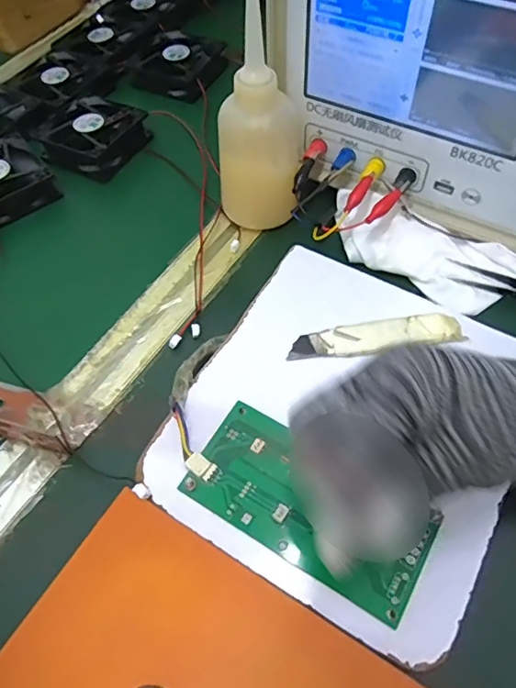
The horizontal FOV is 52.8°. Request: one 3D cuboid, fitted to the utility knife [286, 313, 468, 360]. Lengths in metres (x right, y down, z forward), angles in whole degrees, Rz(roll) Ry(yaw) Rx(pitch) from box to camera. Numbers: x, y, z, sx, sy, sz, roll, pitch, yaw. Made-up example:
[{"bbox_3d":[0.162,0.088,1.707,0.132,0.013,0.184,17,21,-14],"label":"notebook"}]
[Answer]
[{"bbox_3d":[0.078,-0.004,0.346,0.114,0.007,0.024,-8,57,-1],"label":"utility knife"}]

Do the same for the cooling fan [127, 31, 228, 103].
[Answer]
[{"bbox_3d":[-0.078,-0.293,0.543,0.081,0.026,0.086,23,62,18],"label":"cooling fan"}]

